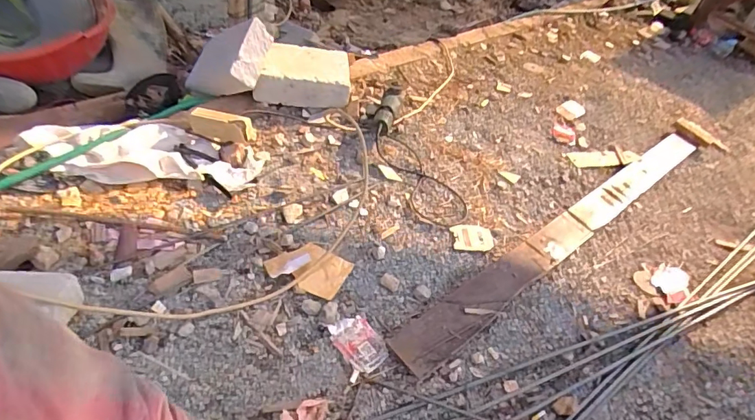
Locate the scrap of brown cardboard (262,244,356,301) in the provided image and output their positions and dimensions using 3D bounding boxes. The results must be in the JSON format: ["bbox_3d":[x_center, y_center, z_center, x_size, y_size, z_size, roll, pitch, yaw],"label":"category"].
[{"bbox_3d":[-0.148,0.123,0.971,0.162,0.017,0.106,20,44,7],"label":"scrap of brown cardboard"}]

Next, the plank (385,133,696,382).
[{"bbox_3d":[0.516,0.026,1.173,1.273,0.017,0.101,-26,56,-34],"label":"plank"}]

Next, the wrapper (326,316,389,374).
[{"bbox_3d":[-0.035,0.251,0.862,0.077,0.008,0.114,-24,55,-33],"label":"wrapper"}]

